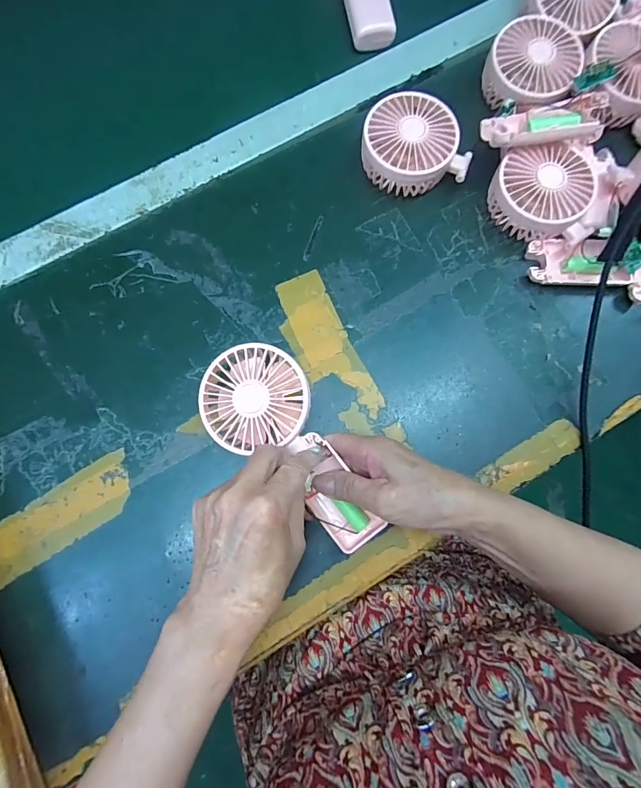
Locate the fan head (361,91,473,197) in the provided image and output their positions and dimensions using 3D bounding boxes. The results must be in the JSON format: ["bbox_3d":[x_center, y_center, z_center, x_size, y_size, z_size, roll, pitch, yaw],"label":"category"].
[{"bbox_3d":[0.088,-0.234,0.377,0.100,0.043,0.084,-9,80,-2],"label":"fan head"}]

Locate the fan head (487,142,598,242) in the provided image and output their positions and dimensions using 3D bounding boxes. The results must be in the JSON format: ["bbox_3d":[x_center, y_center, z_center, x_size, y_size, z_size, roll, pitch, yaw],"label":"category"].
[{"bbox_3d":[0.205,-0.183,0.369,0.092,0.044,0.077,-10,80,-3],"label":"fan head"}]

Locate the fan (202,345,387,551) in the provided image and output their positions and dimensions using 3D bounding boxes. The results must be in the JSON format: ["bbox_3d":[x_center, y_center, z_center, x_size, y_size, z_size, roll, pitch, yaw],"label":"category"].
[{"bbox_3d":[-0.023,0.045,0.316,0.080,0.031,0.181,-37,91,-7],"label":"fan"}]

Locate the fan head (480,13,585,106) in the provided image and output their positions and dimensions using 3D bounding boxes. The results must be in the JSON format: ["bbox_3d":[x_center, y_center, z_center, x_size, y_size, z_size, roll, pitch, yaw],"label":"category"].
[{"bbox_3d":[0.207,-0.321,0.391,0.084,0.036,0.084,0,80,-1],"label":"fan head"}]

